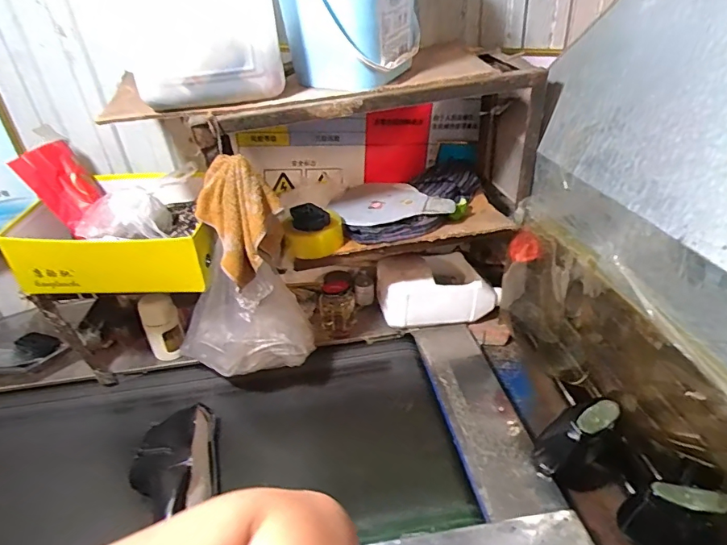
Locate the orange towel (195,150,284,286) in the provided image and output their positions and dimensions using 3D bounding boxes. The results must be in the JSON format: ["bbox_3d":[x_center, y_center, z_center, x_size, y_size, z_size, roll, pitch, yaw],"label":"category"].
[{"bbox_3d":[-0.206,-0.089,0.767,0.129,0.192,0.110,-14,35,-16],"label":"orange towel"}]

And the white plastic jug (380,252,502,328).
[{"bbox_3d":[0.177,0.027,1.130,0.273,0.120,0.168,-7,34,-5],"label":"white plastic jug"}]

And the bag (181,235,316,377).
[{"bbox_3d":[-0.241,0.071,0.902,0.253,0.266,0.172,-16,36,-19],"label":"bag"}]

